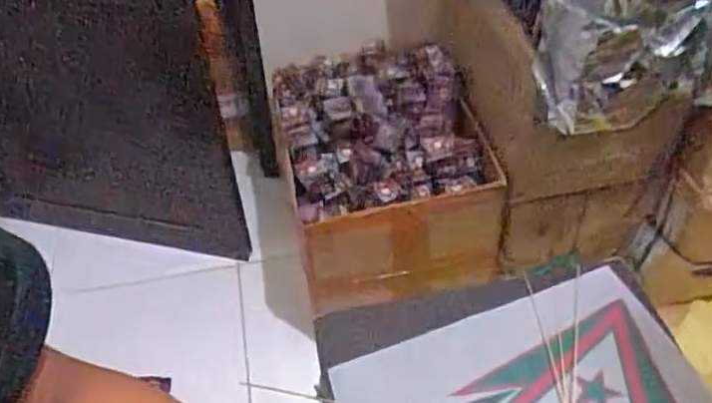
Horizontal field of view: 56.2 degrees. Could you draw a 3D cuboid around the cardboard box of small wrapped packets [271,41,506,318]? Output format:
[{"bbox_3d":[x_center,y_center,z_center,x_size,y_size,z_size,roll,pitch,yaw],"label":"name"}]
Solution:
[{"bbox_3d":[0.056,-0.088,1.563,0.434,0.295,0.513,-9,46,-6],"label":"cardboard box of small wrapped packets"}]

